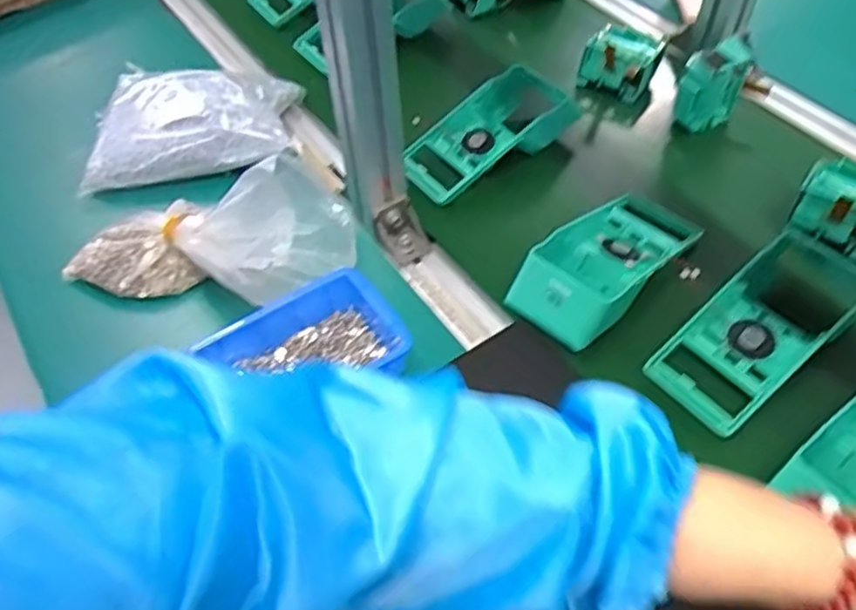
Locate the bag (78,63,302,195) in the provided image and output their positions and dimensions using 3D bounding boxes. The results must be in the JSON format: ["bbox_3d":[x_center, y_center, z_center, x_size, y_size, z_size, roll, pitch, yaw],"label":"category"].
[{"bbox_3d":[-0.245,-0.195,0.718,0.201,0.048,0.161,-5,53,2],"label":"bag"}]

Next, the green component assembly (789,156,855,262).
[{"bbox_3d":[0.371,-0.089,0.621,0.076,0.037,0.085,28,60,24],"label":"green component assembly"}]

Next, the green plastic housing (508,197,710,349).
[{"bbox_3d":[0.152,-0.044,0.583,0.084,0.048,0.186,34,63,27],"label":"green plastic housing"}]

